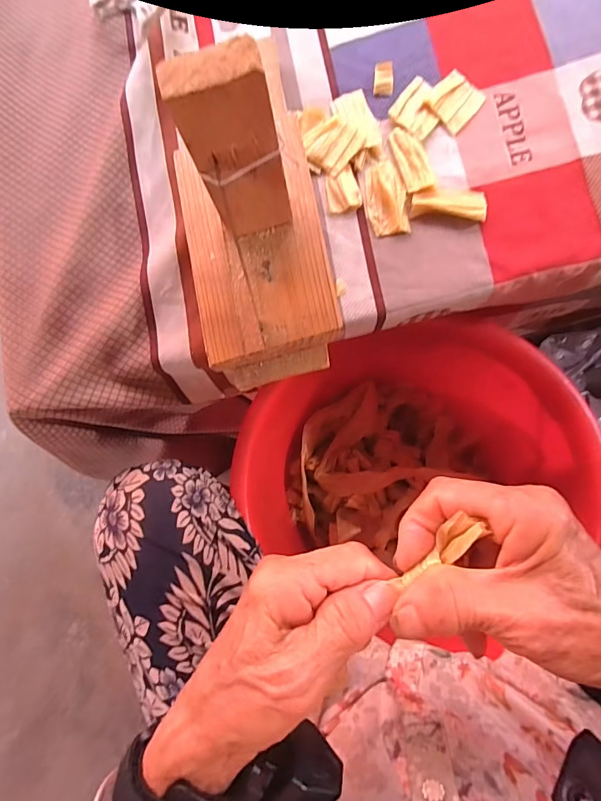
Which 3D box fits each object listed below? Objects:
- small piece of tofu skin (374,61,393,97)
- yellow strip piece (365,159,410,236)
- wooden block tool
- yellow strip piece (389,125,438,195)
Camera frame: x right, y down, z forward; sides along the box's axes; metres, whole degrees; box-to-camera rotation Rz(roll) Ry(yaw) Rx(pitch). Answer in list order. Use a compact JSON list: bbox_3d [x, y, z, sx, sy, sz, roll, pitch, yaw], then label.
[{"bbox_3d":[0.063,-0.243,0.320,0.014,0.006,0.025,3,83,6],"label":"small piece of tofu skin"},{"bbox_3d":[0.062,-0.147,0.305,0.028,0.008,0.054,-4,83,5],"label":"yellow strip piece"},{"bbox_3d":[-0.030,-0.096,0.239,0.084,0.147,0.150,-13,82,4],"label":"wooden block tool"},{"bbox_3d":[0.081,-0.176,0.306,0.021,0.005,0.055,-16,82,4],"label":"yellow strip piece"}]

